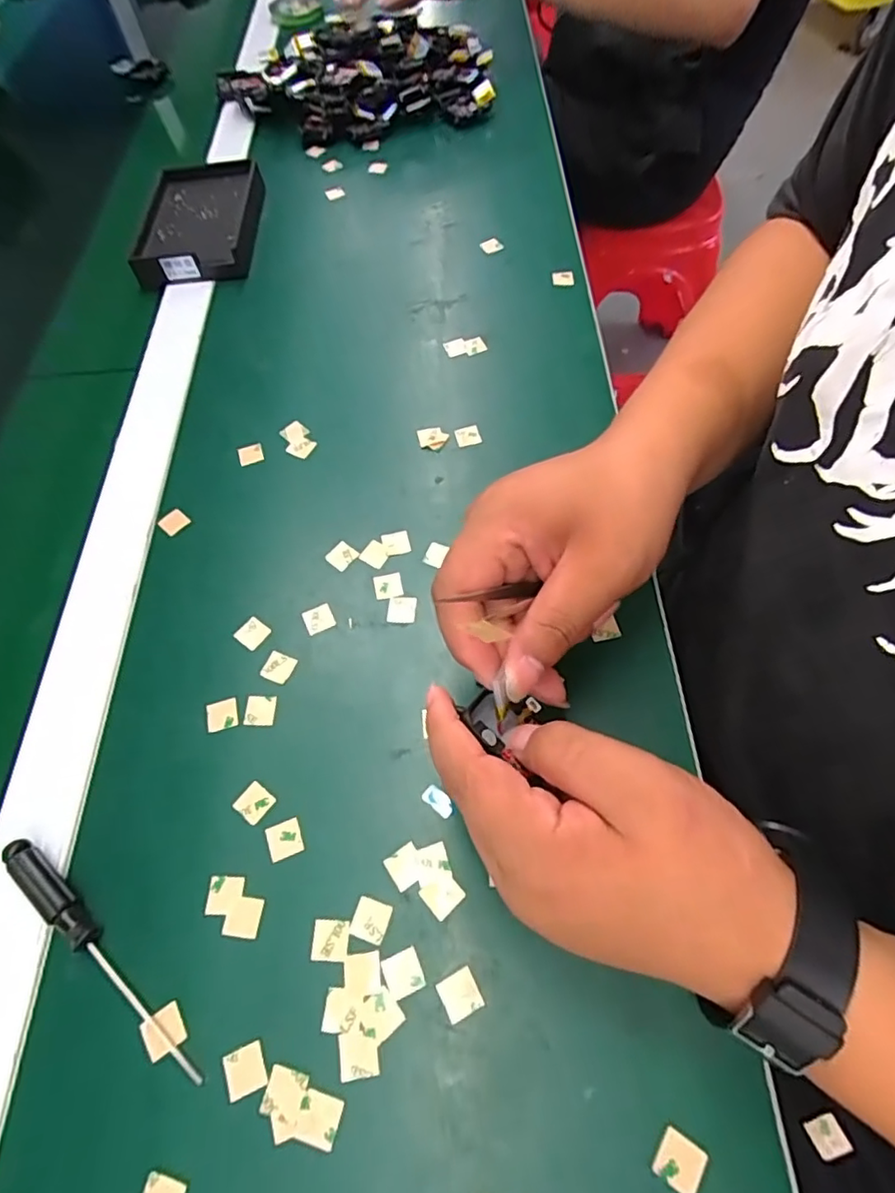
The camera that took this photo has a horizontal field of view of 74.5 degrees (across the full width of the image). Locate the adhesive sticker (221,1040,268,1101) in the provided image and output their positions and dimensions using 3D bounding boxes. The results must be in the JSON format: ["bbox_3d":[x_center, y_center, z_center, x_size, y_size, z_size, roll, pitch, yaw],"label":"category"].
[{"bbox_3d":[-0.081,0.189,0.235,0.015,0.004,0.015,-22,58,-12],"label":"adhesive sticker"}]

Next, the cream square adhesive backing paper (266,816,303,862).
[{"bbox_3d":[-0.076,0.114,0.275,0.016,0.004,0.016,-19,62,-8],"label":"cream square adhesive backing paper"}]

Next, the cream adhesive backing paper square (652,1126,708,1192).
[{"bbox_3d":[0.084,0.206,0.214,0.015,0.004,0.016,28,67,17],"label":"cream adhesive backing paper square"}]

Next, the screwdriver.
[{"bbox_3d":[-0.148,0.151,0.250,0.130,0.014,0.014,34,69,20],"label":"screwdriver"}]

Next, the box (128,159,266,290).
[{"bbox_3d":[-0.210,-0.322,0.502,0.093,0.022,0.138,-3,62,2],"label":"box"}]

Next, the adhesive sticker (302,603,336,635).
[{"bbox_3d":[-0.072,0.012,0.329,0.016,0.004,0.016,-25,65,-9],"label":"adhesive sticker"}]

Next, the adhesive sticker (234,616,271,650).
[{"bbox_3d":[-0.108,0.020,0.326,0.016,0.004,0.016,32,67,13],"label":"adhesive sticker"}]

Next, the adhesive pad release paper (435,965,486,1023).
[{"bbox_3d":[0.005,0.164,0.242,0.015,0.004,0.015,-26,59,-10],"label":"adhesive pad release paper"}]

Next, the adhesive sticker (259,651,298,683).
[{"bbox_3d":[-0.091,0.038,0.316,0.016,0.004,0.015,22,66,10],"label":"adhesive sticker"}]

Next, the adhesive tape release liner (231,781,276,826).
[{"bbox_3d":[-0.093,0.100,0.284,0.016,0.004,0.015,30,65,19],"label":"adhesive tape release liner"}]

